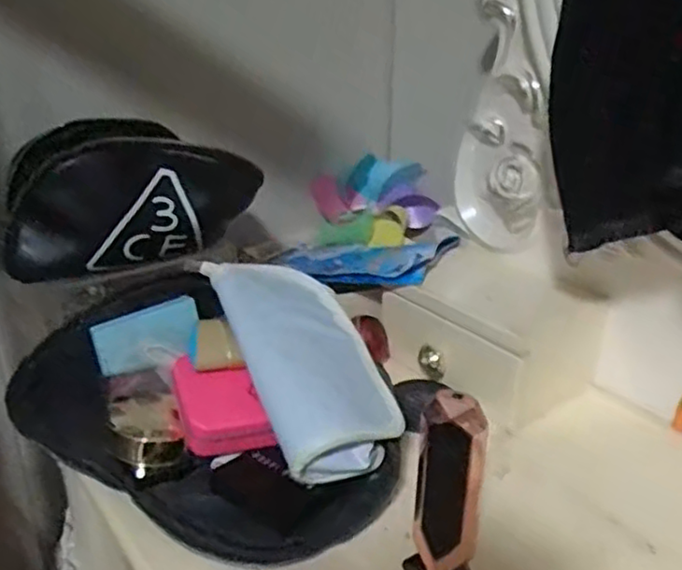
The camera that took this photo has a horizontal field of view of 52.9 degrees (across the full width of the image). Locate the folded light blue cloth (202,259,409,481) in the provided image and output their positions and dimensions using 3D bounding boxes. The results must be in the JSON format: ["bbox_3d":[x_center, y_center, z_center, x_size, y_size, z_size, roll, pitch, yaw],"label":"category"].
[{"bbox_3d":[-0.031,0.055,0.553,0.101,0.038,0.202,-11,51,-29],"label":"folded light blue cloth"}]

